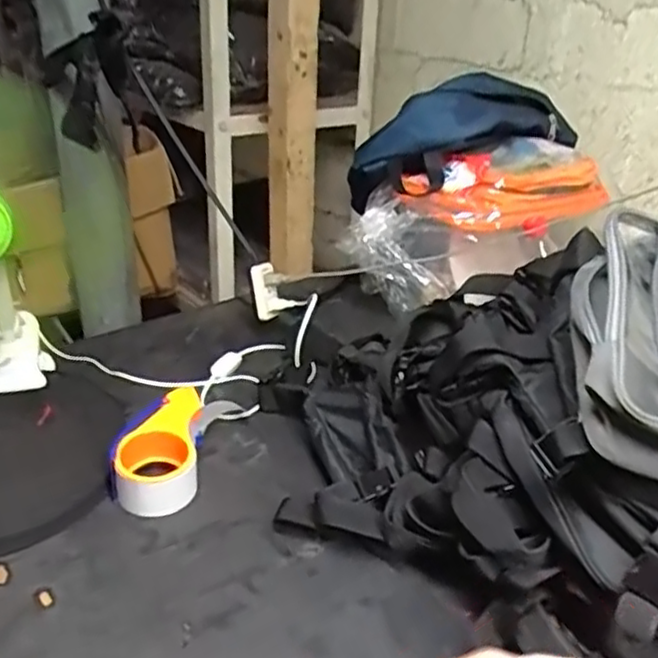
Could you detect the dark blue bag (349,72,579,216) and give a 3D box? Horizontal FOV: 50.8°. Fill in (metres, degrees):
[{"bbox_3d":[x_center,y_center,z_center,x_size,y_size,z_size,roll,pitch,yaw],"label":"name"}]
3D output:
[{"bbox_3d":[0.220,-0.298,1.073,0.388,0.177,0.140,-21,30,-3],"label":"dark blue bag"}]

